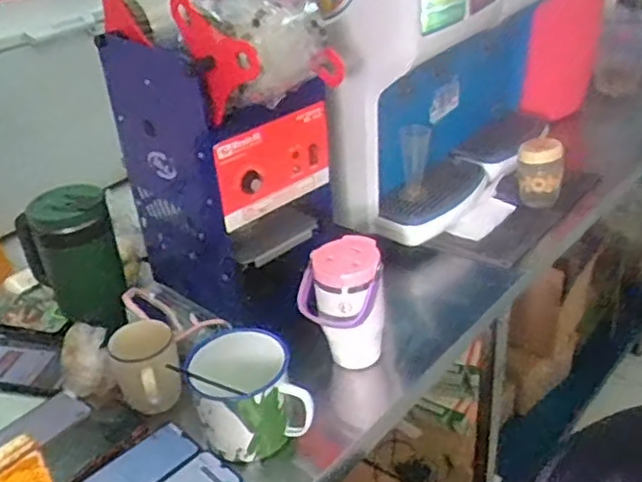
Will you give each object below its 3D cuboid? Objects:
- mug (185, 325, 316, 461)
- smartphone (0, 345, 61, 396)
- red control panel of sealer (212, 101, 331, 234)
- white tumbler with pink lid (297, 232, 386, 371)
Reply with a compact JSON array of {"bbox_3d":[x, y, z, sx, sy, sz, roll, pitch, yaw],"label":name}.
[{"bbox_3d":[-0.093,0.191,0.847,0.128,0.111,0.121,-17,35,-18],"label":"mug"},{"bbox_3d":[-0.447,0.186,0.998,0.154,0.016,0.077,3,50,11],"label":"smartphone"},{"bbox_3d":[-0.059,-0.106,0.926,0.190,0.128,0.021,-28,39,-31],"label":"red control panel of sealer"},{"bbox_3d":[0.027,0.089,0.933,0.112,0.167,0.076,-10,33,-8],"label":"white tumbler with pink lid"}]

